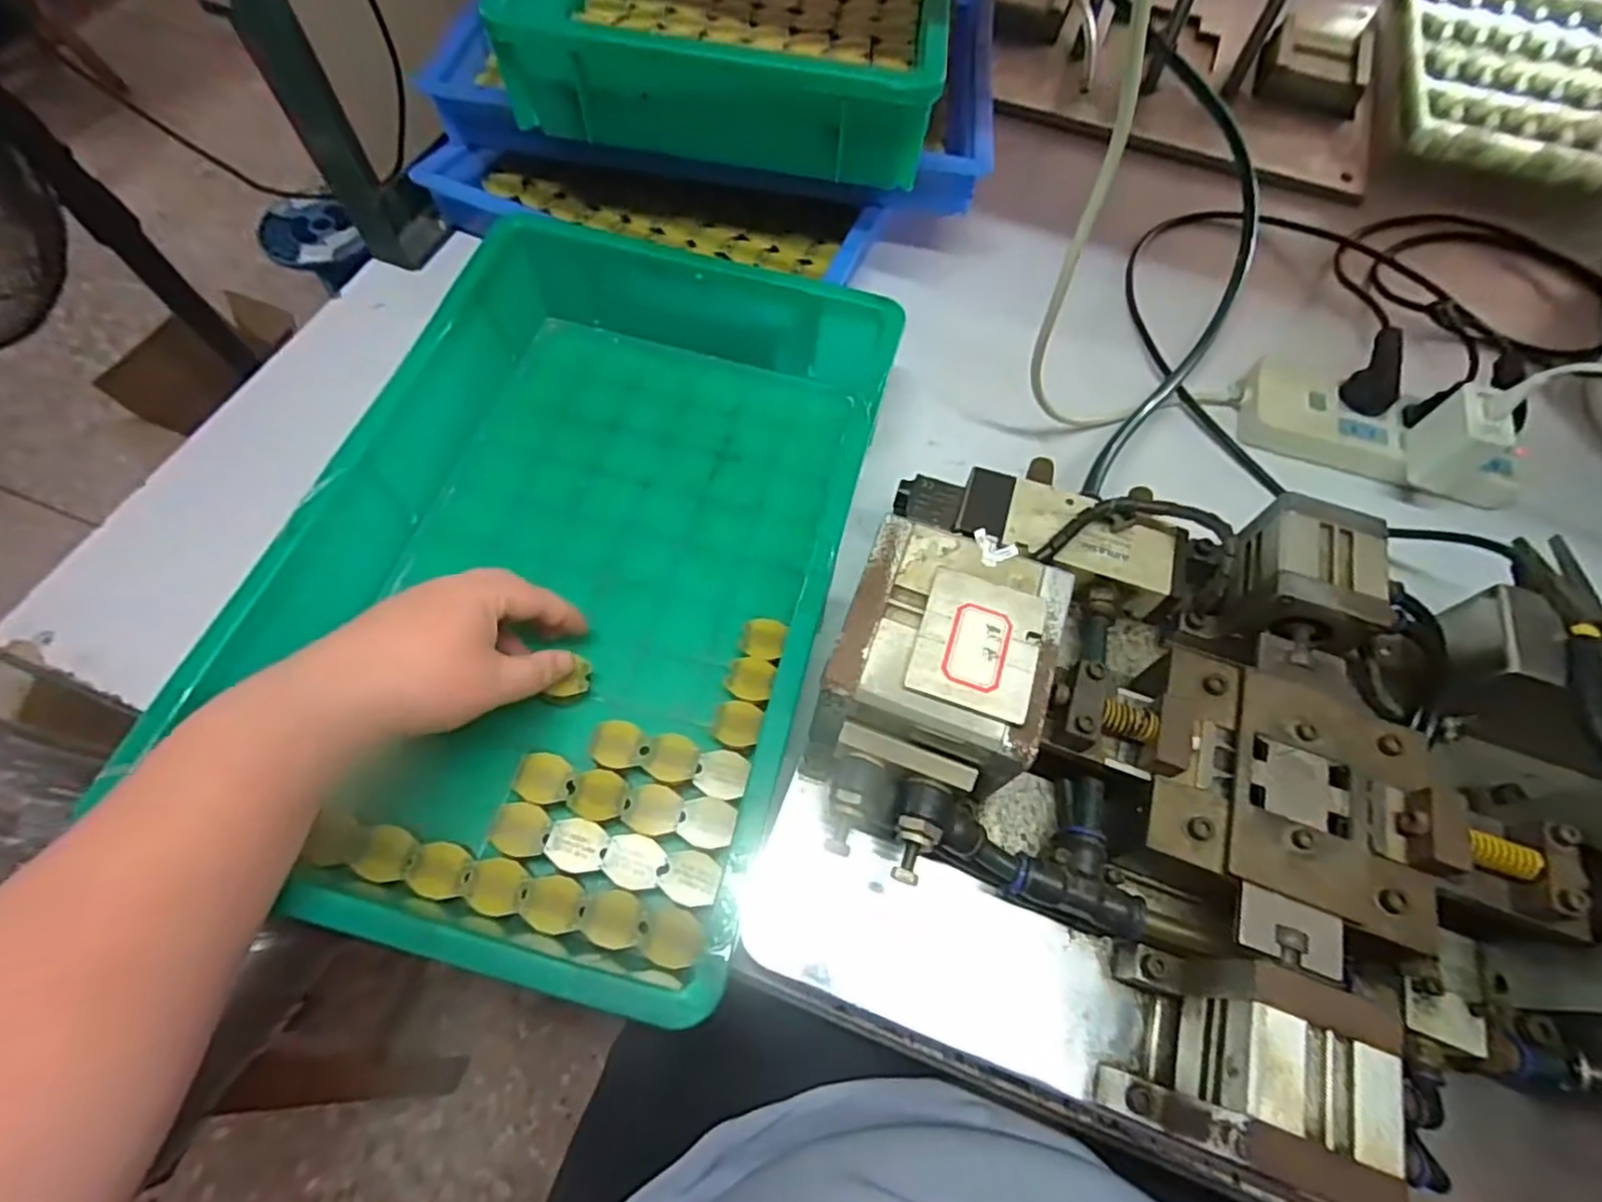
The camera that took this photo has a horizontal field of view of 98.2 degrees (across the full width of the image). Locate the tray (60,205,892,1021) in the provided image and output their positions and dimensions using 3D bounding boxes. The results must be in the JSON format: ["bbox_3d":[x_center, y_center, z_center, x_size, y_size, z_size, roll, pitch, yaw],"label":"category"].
[{"bbox_3d":[-0.130,-0.036,0.420,0.270,0.082,0.422,11,64,3],"label":"tray"}]

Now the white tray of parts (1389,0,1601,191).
[{"bbox_3d":[0.744,-0.538,0.720,0.272,0.051,0.333,25,66,9],"label":"white tray of parts"}]

